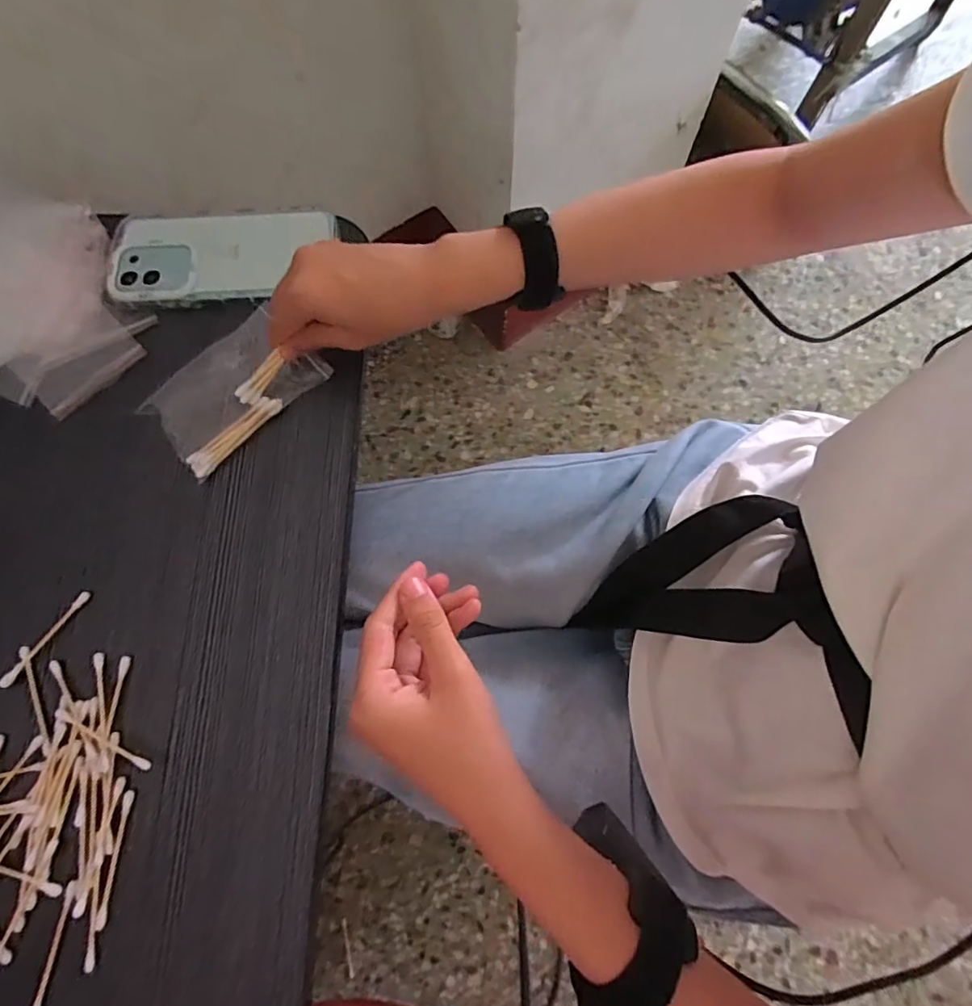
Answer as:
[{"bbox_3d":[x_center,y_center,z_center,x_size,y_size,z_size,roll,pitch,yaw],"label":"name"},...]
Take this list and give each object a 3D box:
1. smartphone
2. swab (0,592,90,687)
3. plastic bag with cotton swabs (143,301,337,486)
[{"bbox_3d":[-0.202,-0.187,0.399,0.162,0.007,0.076,-1,76,1],"label":"smartphone"},{"bbox_3d":[-0.279,0.086,0.337,0.007,0.006,0.069,34,79,9],"label":"swab"},{"bbox_3d":[-0.179,-0.082,0.375,0.113,0.019,0.076,-43,79,-9],"label":"plastic bag with cotton swabs"}]

